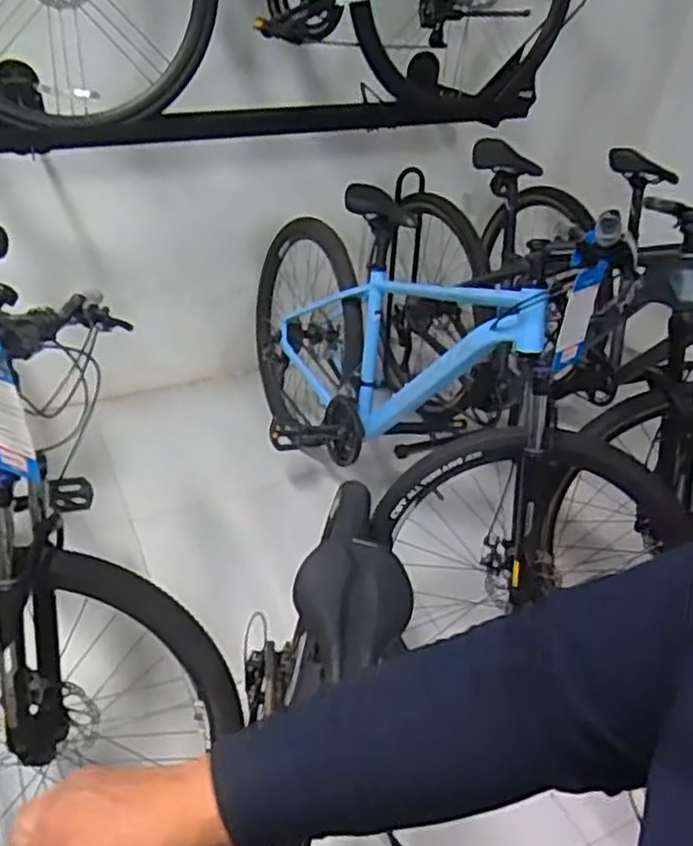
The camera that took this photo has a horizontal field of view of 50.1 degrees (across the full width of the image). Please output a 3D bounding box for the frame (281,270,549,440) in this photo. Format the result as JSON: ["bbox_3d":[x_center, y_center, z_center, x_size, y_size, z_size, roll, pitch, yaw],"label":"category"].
[{"bbox_3d":[0.115,-0.180,1.767,0.124,0.414,0.992,-22,9,-32],"label":"frame"}]

